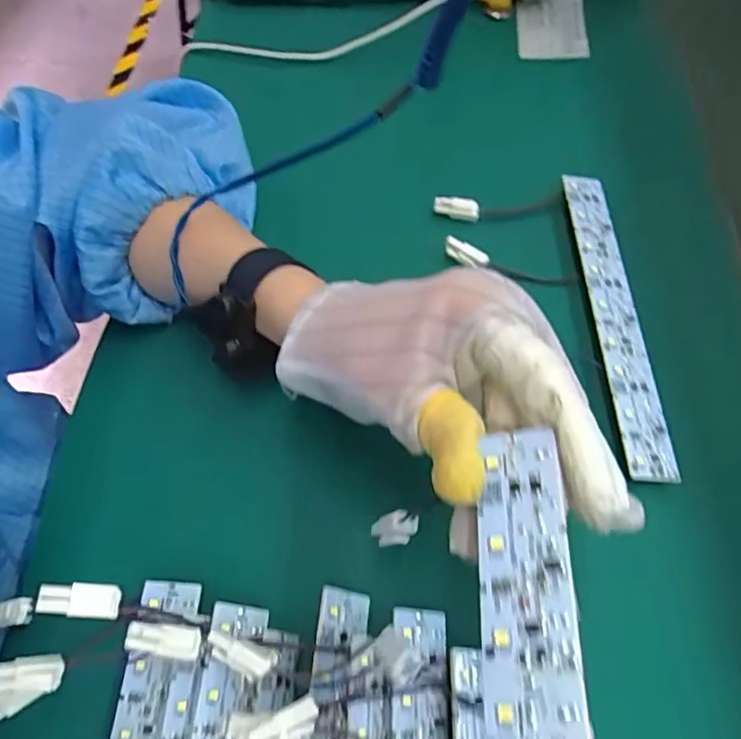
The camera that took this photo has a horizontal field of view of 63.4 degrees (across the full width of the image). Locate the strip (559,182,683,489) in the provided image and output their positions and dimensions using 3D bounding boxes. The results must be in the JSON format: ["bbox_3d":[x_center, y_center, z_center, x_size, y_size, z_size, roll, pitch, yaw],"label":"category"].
[{"bbox_3d":[0.127,-0.030,0.313,0.025,0.005,0.182,3,63,-10],"label":"strip"}]

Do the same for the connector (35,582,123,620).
[{"bbox_3d":[-0.103,0.082,0.213,0.027,0.004,0.011,13,53,-22],"label":"connector"}]

